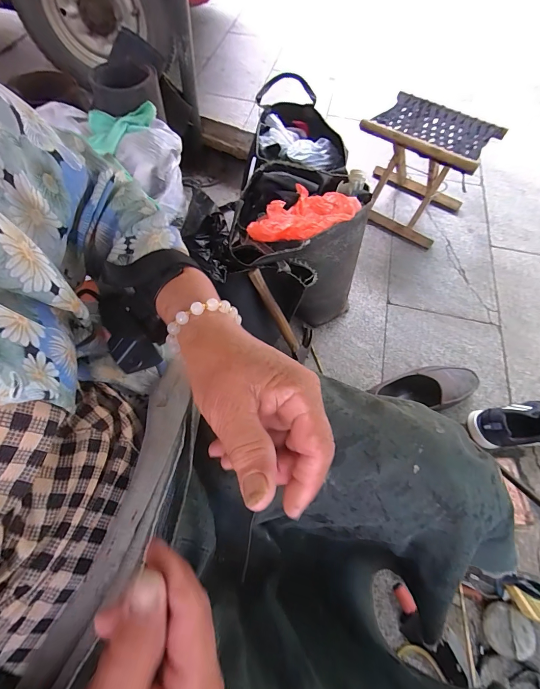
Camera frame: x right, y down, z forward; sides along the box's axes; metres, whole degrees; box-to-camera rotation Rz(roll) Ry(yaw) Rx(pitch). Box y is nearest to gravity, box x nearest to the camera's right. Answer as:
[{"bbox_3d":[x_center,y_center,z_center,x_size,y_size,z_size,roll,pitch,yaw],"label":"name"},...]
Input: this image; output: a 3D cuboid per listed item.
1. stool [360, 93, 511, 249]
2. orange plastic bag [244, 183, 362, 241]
[{"bbox_3d":[0.447,-0.543,1.022,0.360,0.276,0.269,38,66,22],"label":"stool"},{"bbox_3d":[0.068,-0.284,0.704,0.266,0.059,0.147,-33,68,-17],"label":"orange plastic bag"}]

